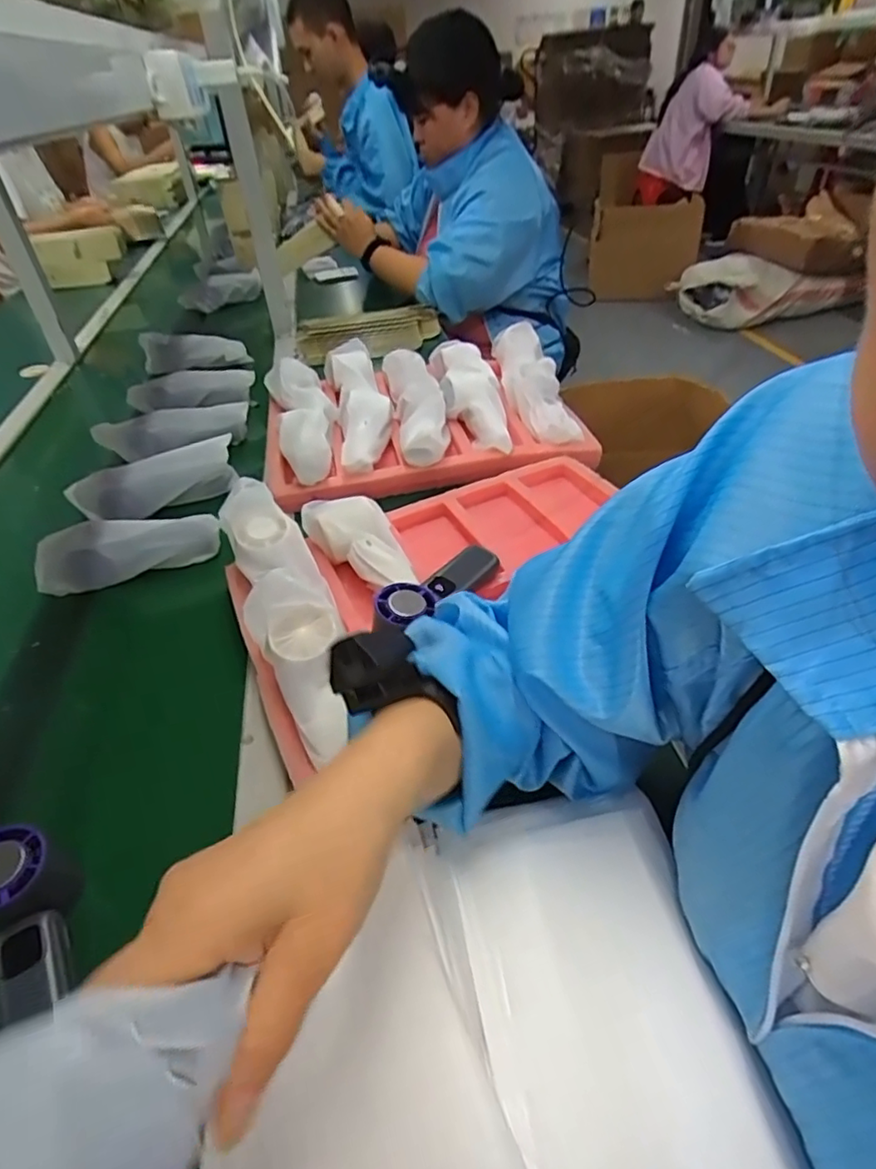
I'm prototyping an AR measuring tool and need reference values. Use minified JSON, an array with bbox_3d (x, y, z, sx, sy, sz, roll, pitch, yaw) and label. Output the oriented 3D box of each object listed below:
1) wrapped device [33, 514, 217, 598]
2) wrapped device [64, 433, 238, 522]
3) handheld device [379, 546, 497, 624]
[{"bbox_3d":[-0.337,-0.040,0.667,0.180,0.058,0.047,-15,42,-13],"label":"wrapped device"},{"bbox_3d":[-0.349,-0.126,0.756,0.187,0.068,0.037,-22,44,-20],"label":"wrapped device"},{"bbox_3d":[-0.001,-0.001,0.545,0.040,0.028,0.146,28,36,31],"label":"handheld device"}]

